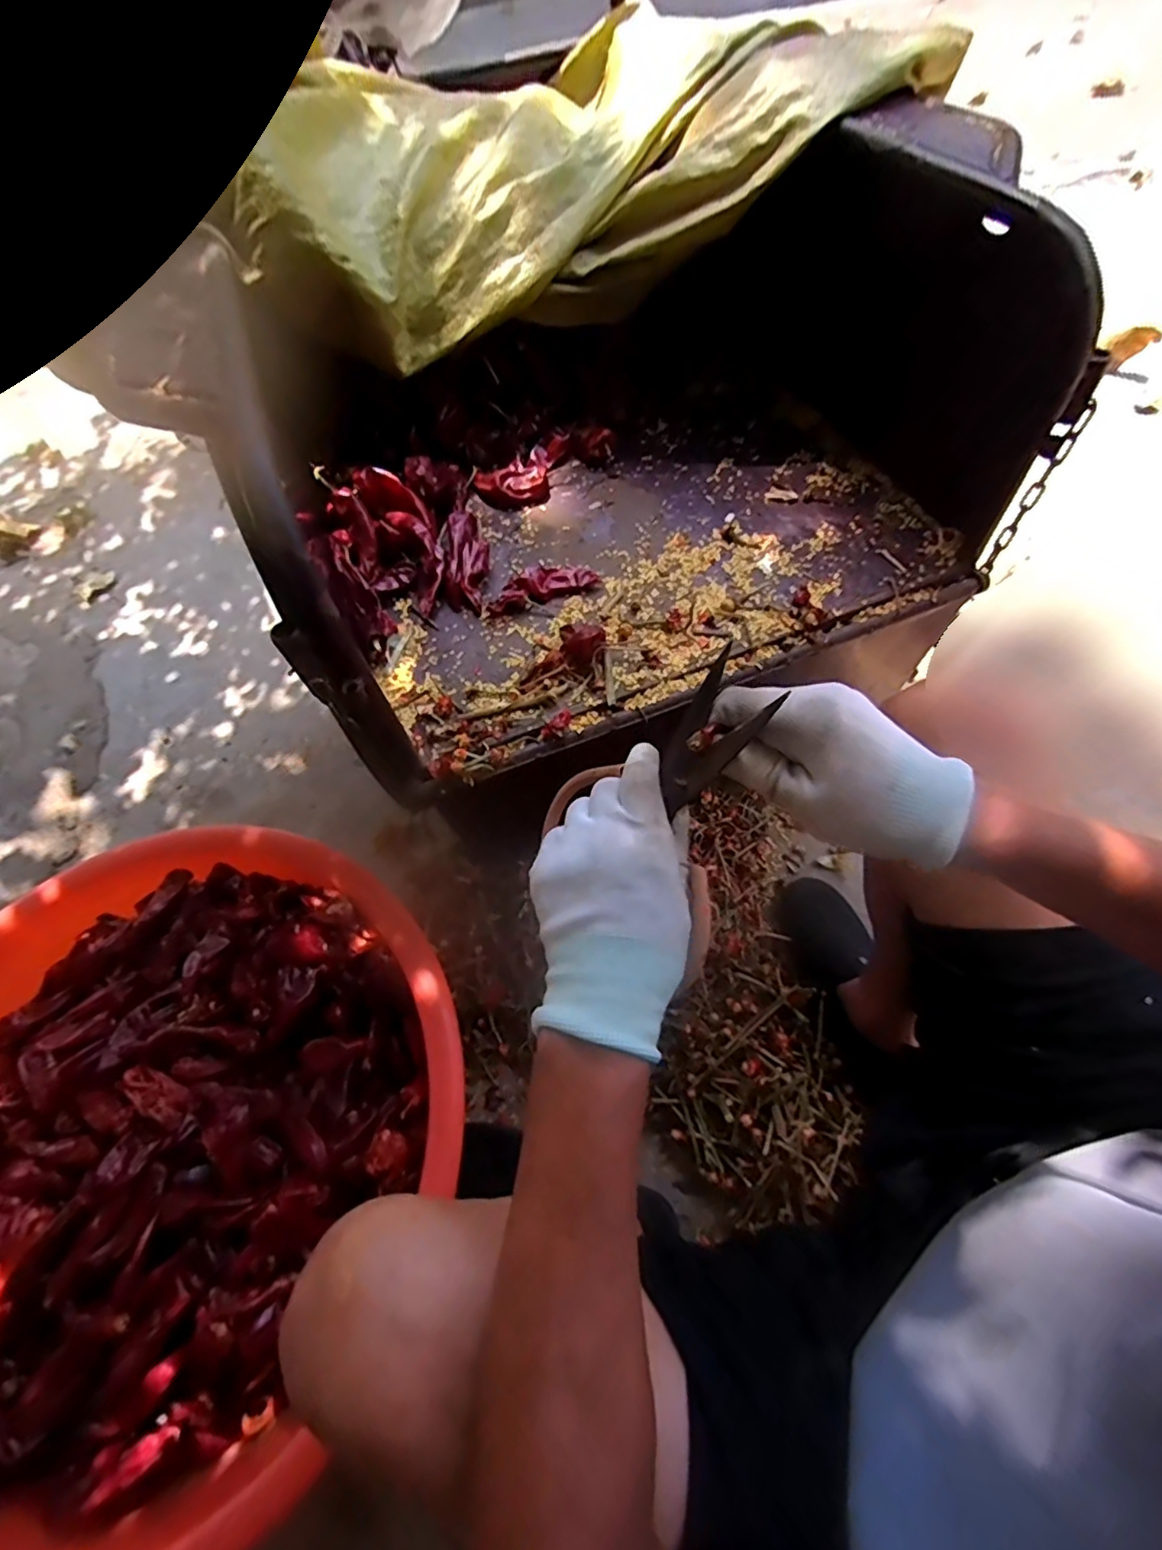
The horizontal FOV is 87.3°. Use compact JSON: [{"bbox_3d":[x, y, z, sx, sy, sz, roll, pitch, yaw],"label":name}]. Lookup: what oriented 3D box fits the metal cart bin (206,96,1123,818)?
[{"bbox_3d":[0.037,-0.306,0.525,0.603,0.253,0.433,-21,59,-7],"label":"metal cart bin"}]

